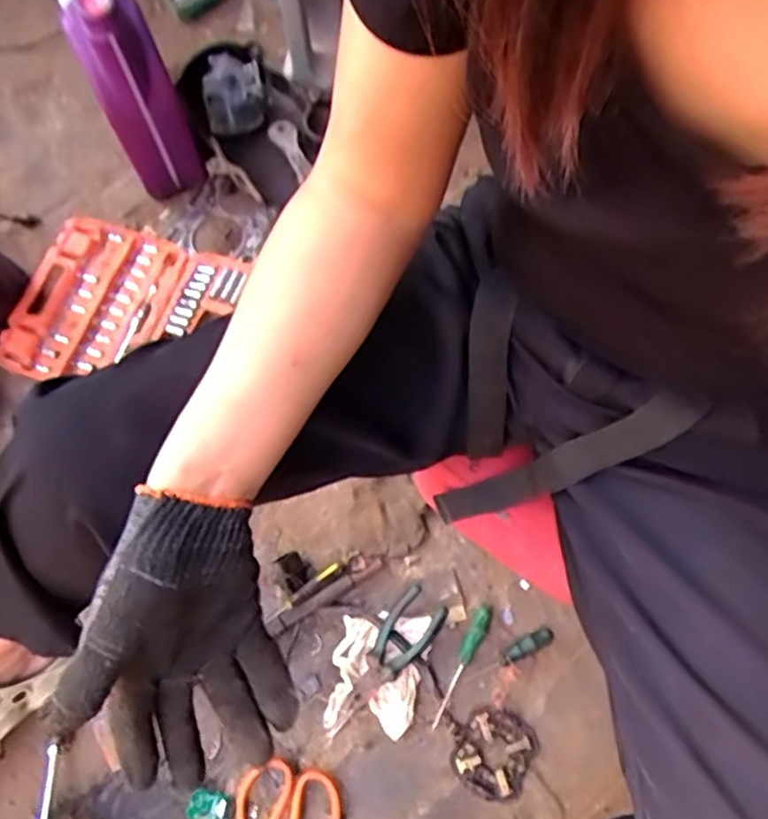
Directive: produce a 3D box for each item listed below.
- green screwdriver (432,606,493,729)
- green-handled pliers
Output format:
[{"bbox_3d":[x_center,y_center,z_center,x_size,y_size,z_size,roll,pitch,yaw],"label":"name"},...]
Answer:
[{"bbox_3d":[0.086,0.286,0.765,0.020,0.019,0.140,27,72,10],"label":"green screwdriver"},{"bbox_3d":[0.012,0.270,0.765,0.055,0.030,0.137,34,73,13],"label":"green-handled pliers"}]

